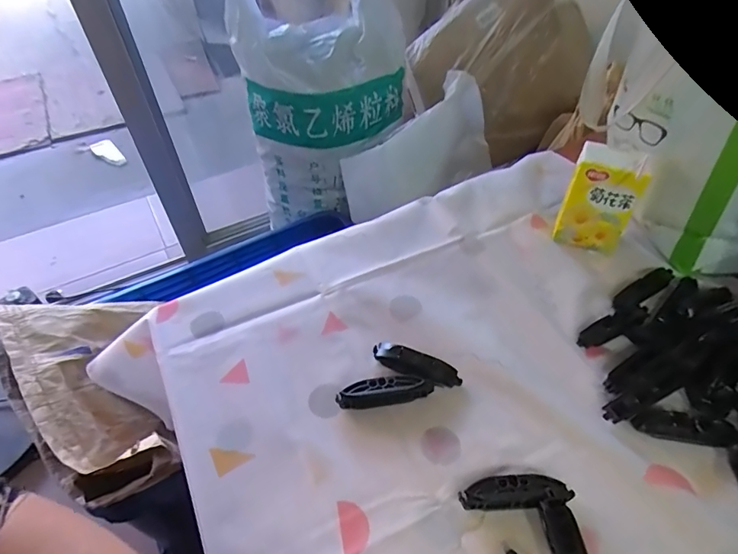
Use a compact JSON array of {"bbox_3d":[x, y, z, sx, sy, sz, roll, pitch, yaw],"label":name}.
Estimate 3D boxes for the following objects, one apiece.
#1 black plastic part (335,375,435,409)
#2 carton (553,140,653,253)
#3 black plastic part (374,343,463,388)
[{"bbox_3d":[0.014,0.099,0.399,0.083,0.016,0.020,-7,48,-5],"label":"black plastic part"},{"bbox_3d":[0.250,-0.084,0.491,0.070,0.109,0.049,26,53,23],"label":"carton"},{"bbox_3d":[0.043,0.079,0.413,0.081,0.016,0.022,18,51,17],"label":"black plastic part"}]

